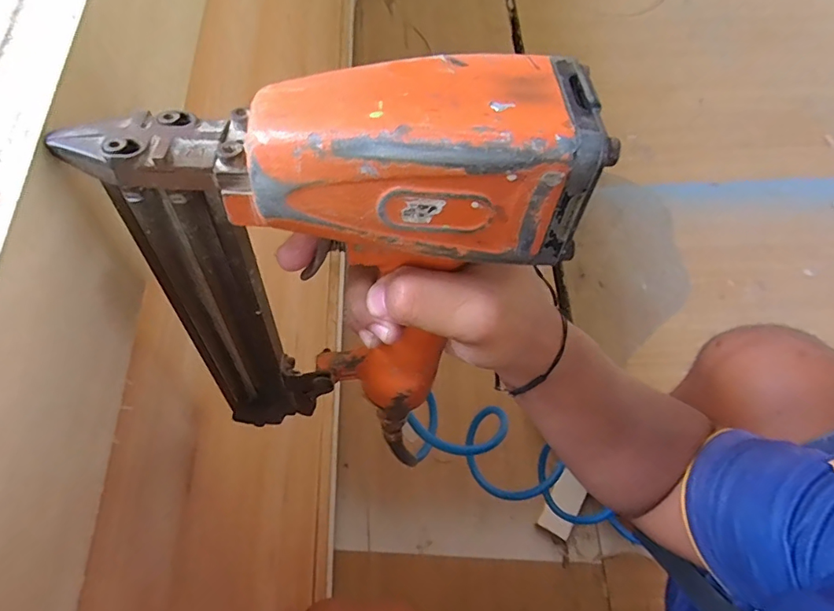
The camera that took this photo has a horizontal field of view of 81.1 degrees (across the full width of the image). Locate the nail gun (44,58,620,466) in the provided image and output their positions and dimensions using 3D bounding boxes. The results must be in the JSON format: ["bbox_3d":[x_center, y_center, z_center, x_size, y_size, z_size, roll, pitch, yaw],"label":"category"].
[{"bbox_3d":[-0.037,-0.009,0.240,0.196,0.218,0.065,3,54,6],"label":"nail gun"}]

